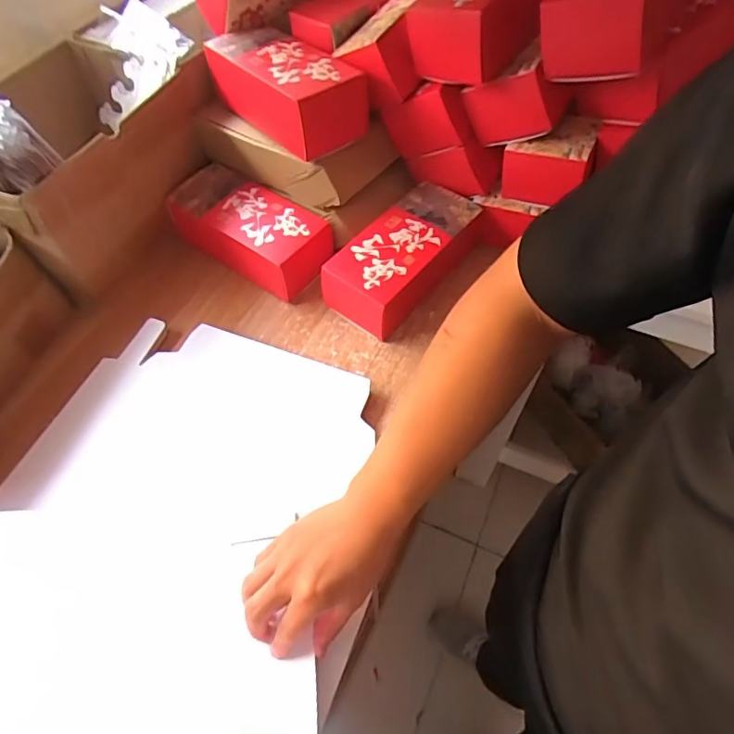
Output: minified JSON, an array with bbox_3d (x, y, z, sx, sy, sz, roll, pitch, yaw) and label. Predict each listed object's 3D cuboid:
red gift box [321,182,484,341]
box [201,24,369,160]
[{"bbox_3d":[0.047,-0.131,0.616,0.101,0.067,0.198,38,65,22],"label":"red gift box"},{"bbox_3d":[-0.089,-0.320,0.586,0.094,0.069,0.194,-36,64,-20],"label":"box"}]

